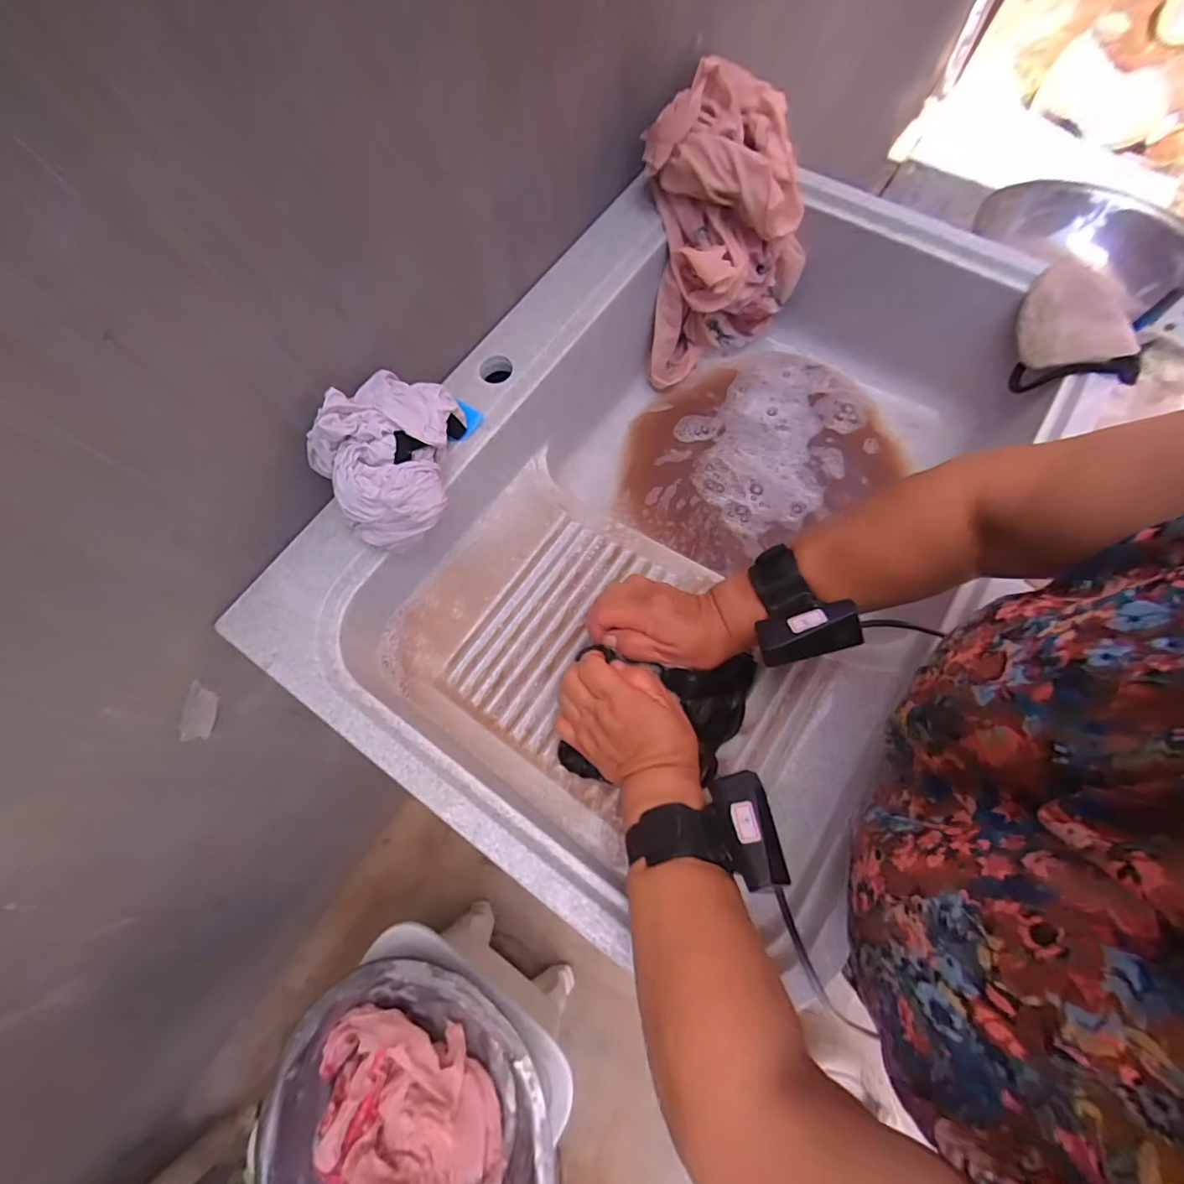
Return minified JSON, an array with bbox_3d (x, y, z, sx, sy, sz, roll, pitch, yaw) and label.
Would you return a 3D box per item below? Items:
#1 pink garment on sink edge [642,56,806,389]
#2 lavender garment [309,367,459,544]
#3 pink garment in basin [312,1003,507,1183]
[{"bbox_3d":[0.160,-0.411,0.615,0.182,0.298,0.118,-11,70,-1],"label":"pink garment on sink edge"},{"bbox_3d":[-0.180,-0.119,0.437,0.100,0.095,0.137,-2,70,2],"label":"lavender garment"},{"bbox_3d":[-0.224,0.646,0.599,0.184,0.088,0.263,-32,72,-9],"label":"pink garment in basin"}]

